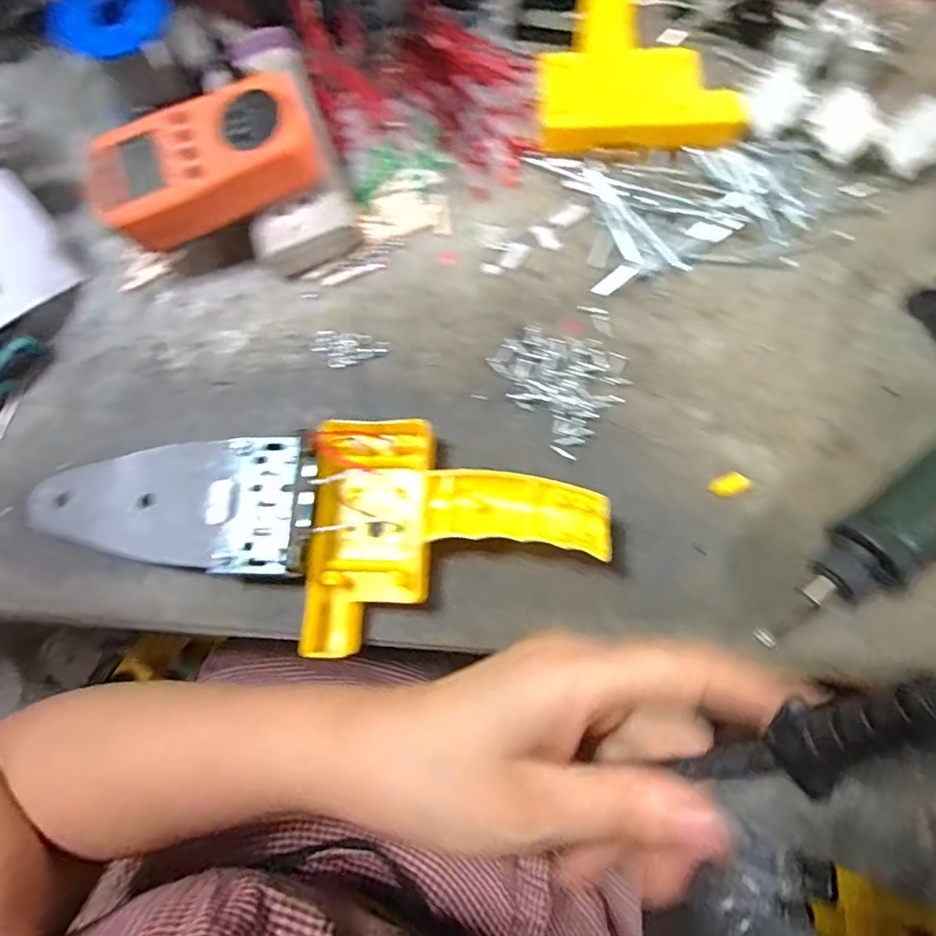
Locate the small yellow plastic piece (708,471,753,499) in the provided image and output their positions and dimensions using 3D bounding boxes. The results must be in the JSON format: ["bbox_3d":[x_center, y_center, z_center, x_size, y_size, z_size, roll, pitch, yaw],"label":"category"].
[{"bbox_3d":[0.152,0.010,0.326,0.022,0.004,0.013,-26,77,-6],"label":"small yellow plastic piece"}]

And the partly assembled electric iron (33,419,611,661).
[{"bbox_3d":[-0.080,0.038,0.307,0.297,0.040,0.123,-5,76,-1],"label":"partly assembled electric iron"}]

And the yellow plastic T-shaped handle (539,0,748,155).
[{"bbox_3d":[0.118,-0.290,0.389,0.132,0.027,0.161,3,76,1],"label":"yellow plastic T-shaped handle"}]

